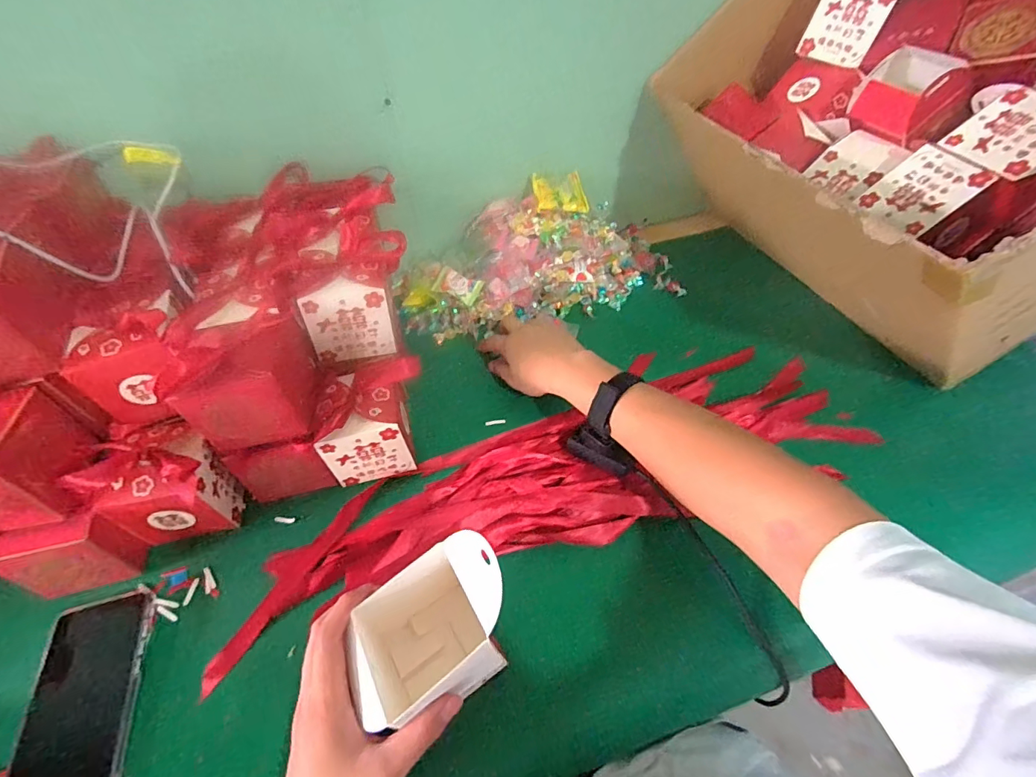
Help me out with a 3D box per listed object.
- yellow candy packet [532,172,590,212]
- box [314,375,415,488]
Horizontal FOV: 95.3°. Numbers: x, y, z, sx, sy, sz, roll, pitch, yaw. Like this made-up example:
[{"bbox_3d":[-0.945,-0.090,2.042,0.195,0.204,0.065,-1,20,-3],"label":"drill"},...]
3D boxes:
[{"bbox_3d":[0.062,-0.277,0.668,0.073,0.013,0.053,-8,85,-11],"label":"yellow candy packet"},{"bbox_3d":[-0.157,0.039,0.493,0.086,0.088,0.075,-12,50,-8],"label":"box"}]

